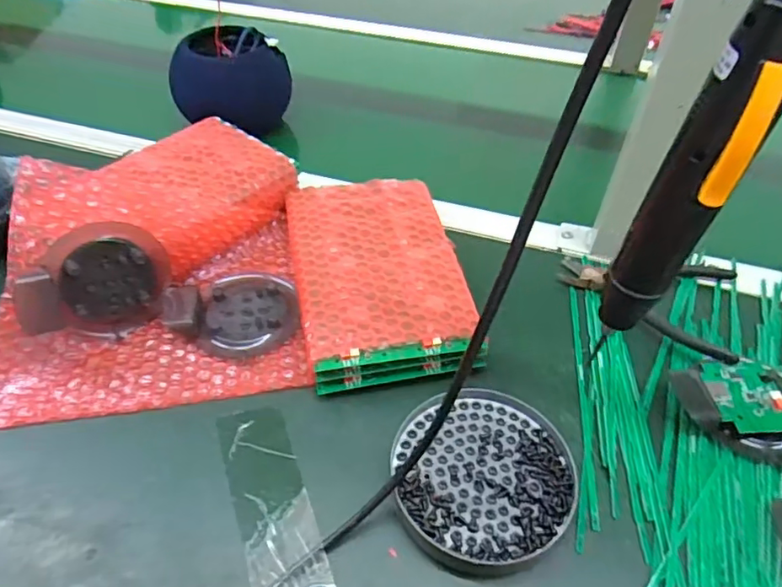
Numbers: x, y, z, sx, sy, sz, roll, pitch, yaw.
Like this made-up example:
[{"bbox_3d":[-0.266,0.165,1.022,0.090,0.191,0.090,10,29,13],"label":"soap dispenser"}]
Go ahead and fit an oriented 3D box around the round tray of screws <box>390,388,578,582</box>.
[{"bbox_3d":[0.059,0.115,0.357,0.110,0.017,0.117,1,44,-1],"label":"round tray of screws"}]

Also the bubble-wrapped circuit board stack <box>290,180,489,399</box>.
[{"bbox_3d":[-0.013,-0.020,0.463,0.136,0.039,0.209,-8,45,-9],"label":"bubble-wrapped circuit board stack"}]

